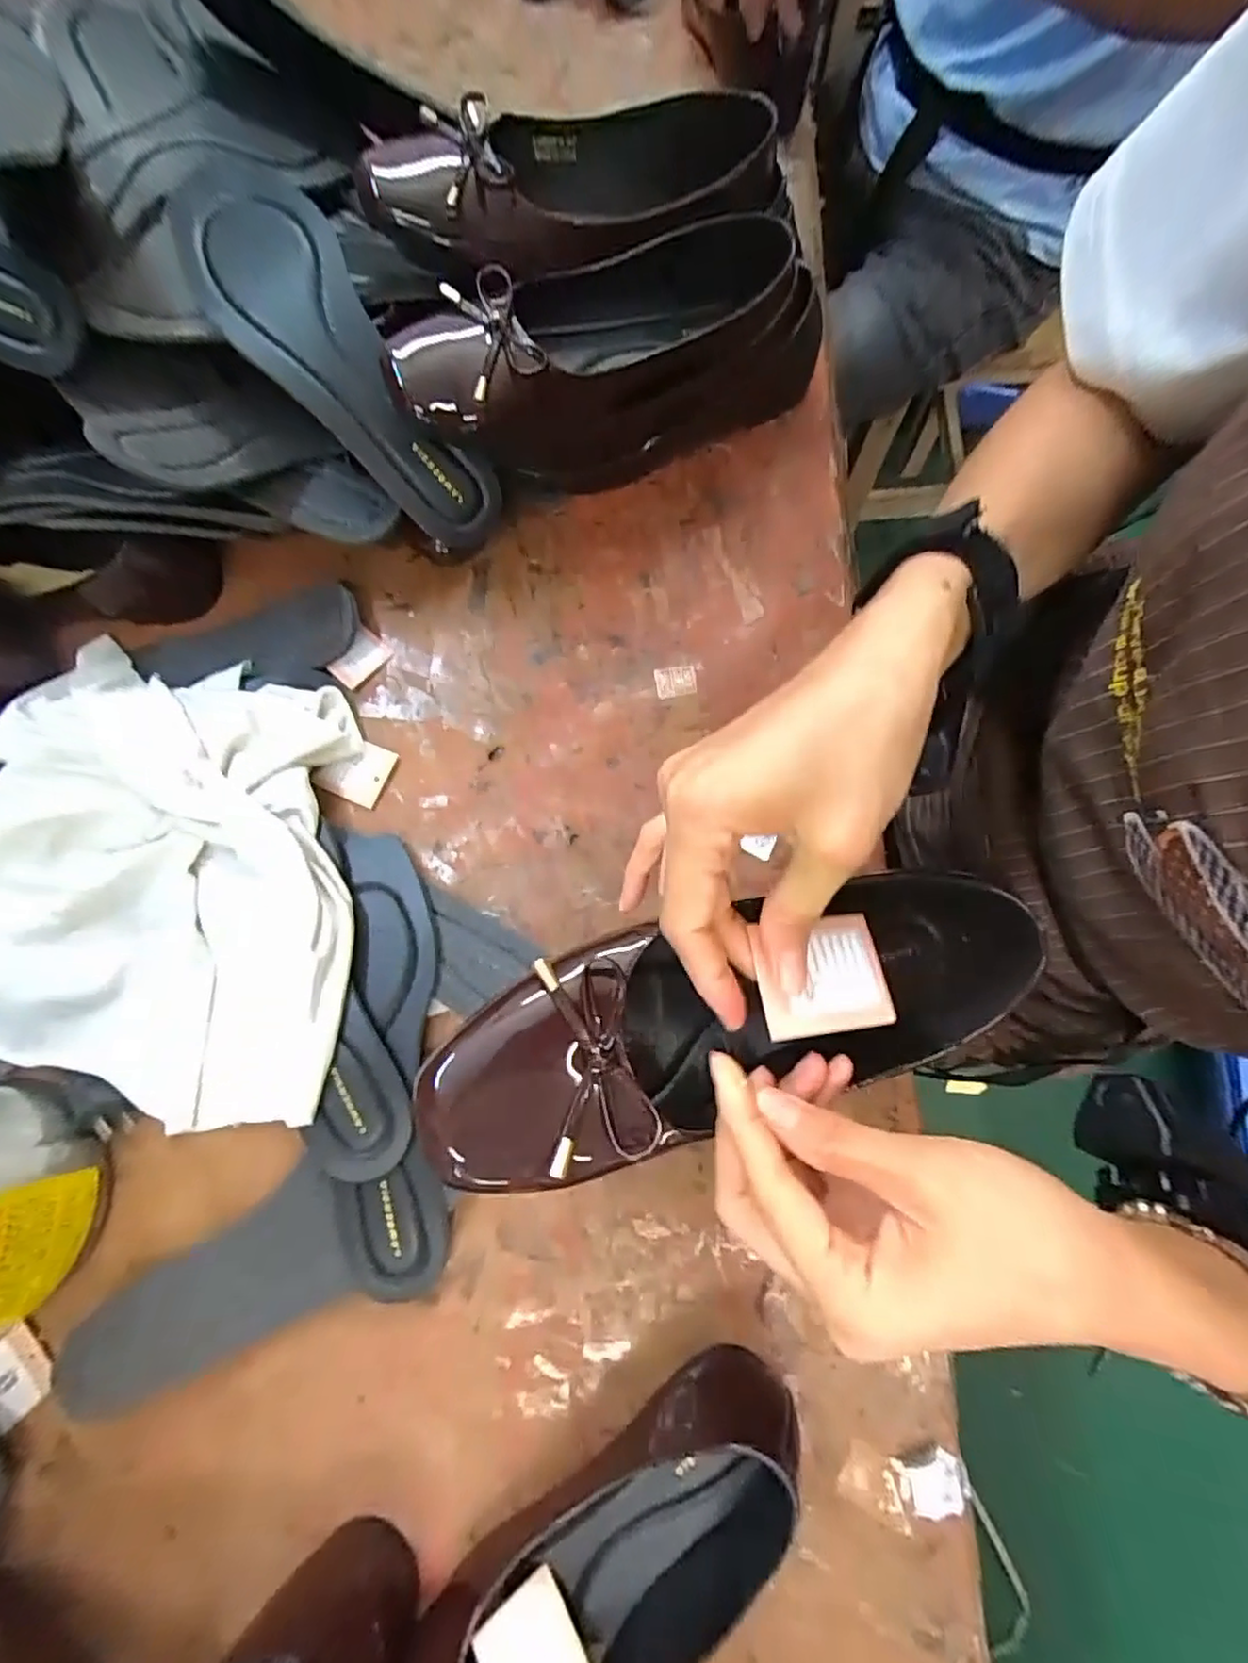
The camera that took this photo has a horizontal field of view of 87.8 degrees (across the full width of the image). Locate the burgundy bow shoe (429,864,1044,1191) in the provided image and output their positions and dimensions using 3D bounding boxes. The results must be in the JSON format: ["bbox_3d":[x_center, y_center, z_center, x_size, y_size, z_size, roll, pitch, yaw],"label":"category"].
[{"bbox_3d":[0.065,0.068,0.264,0.254,0.071,0.075,-14,76,-14],"label":"burgundy bow shoe"}]

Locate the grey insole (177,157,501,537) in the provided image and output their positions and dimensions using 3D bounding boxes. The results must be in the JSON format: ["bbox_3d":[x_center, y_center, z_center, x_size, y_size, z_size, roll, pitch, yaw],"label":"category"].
[{"bbox_3d":[-0.167,-0.274,0.372,0.077,0.040,0.236,-41,100,-8],"label":"grey insole"}]

